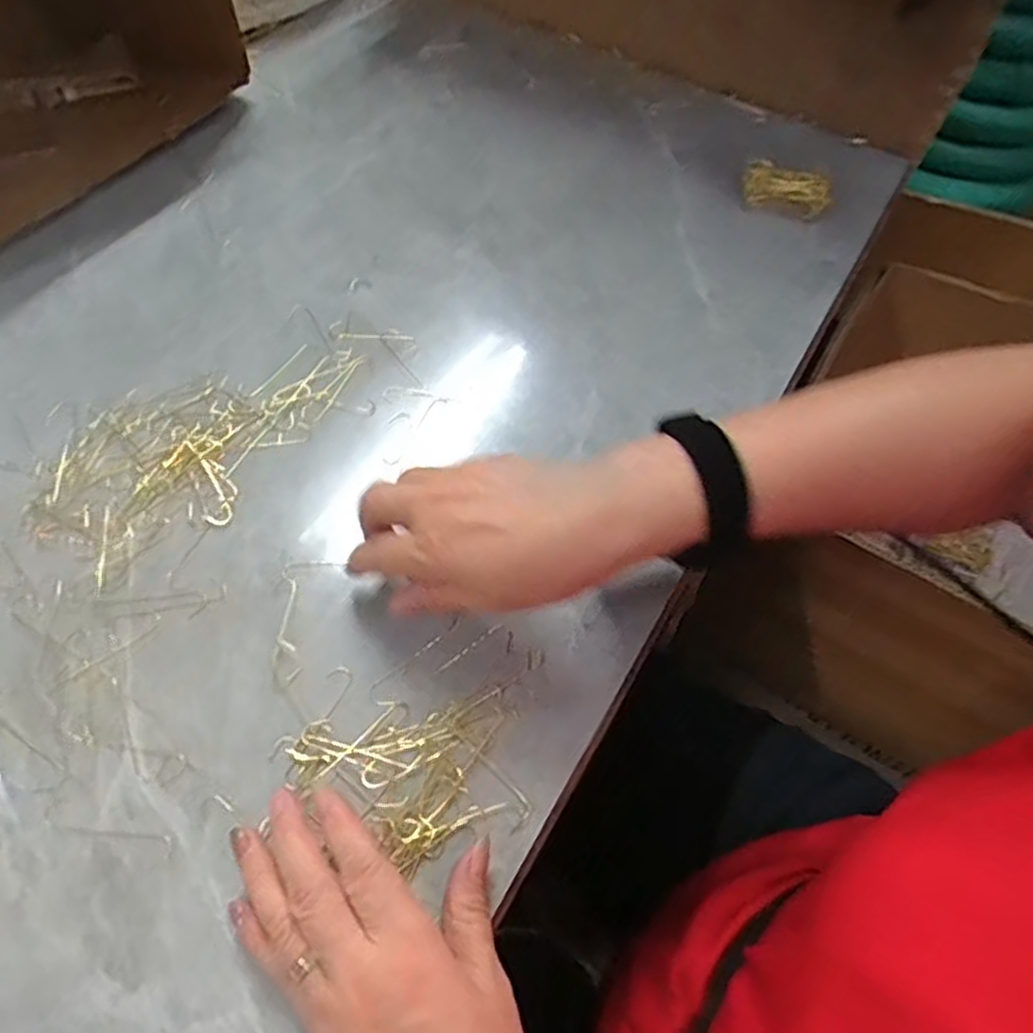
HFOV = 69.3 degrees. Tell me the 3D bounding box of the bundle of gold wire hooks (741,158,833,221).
[{"bbox_3d":[0.228,-0.277,0.632,0.071,0.027,0.028,17,57,7],"label":"bundle of gold wire hooks"}]

